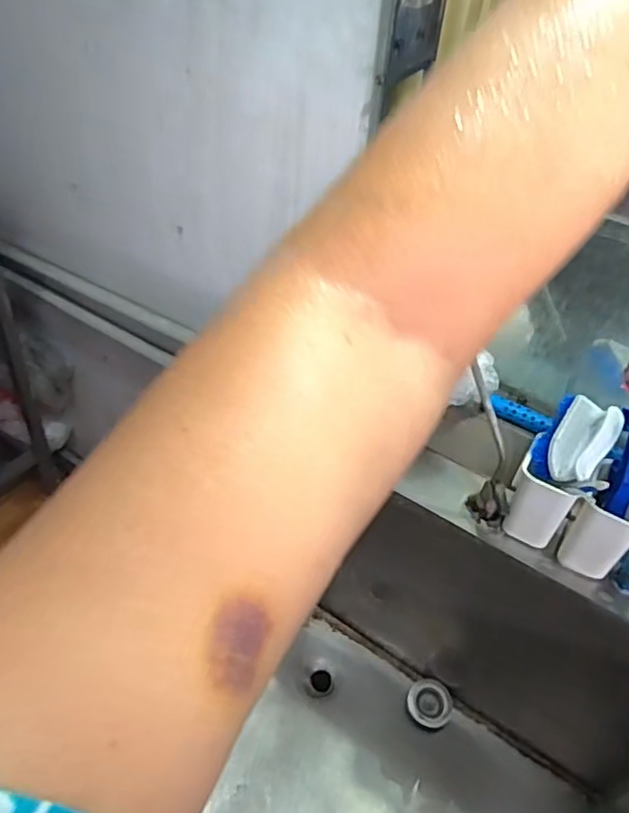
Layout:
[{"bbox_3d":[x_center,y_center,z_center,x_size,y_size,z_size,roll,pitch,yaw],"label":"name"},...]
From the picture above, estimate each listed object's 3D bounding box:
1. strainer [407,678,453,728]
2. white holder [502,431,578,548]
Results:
[{"bbox_3d":[0.184,0.479,0.955,0.070,0.015,0.070,2,58,-3],"label":"strainer"},{"bbox_3d":[0.264,0.106,0.700,0.068,0.106,0.058,25,45,19],"label":"white holder"}]

